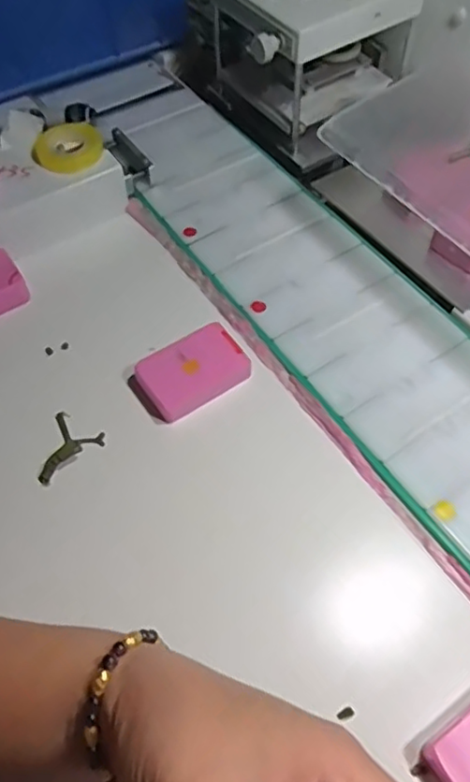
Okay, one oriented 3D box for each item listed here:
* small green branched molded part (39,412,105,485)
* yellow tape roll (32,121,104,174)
[{"bbox_3d":[-0.102,0.037,0.392,0.033,0.009,0.048,5,57,5],"label":"small green branched molded part"},{"bbox_3d":[-0.133,-0.194,0.486,0.053,0.016,0.053,-1,57,1],"label":"yellow tape roll"}]

